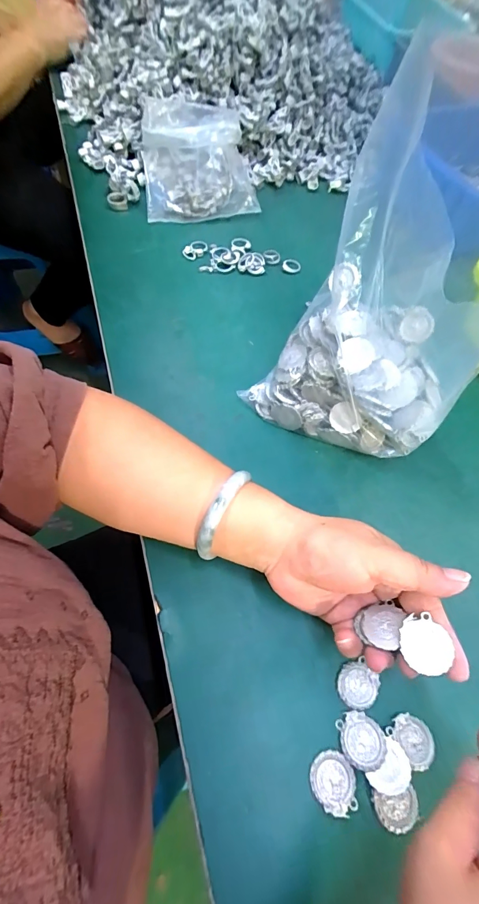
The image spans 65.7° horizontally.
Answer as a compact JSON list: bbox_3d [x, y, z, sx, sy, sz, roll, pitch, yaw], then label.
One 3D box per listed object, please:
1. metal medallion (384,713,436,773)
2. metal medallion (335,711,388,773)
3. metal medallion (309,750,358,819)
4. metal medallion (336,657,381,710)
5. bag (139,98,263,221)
[{"bbox_3d":[0.115,0.189,0.243,0.025,0.005,0.030,-25,68,-15],"label":"metal medallion"},{"bbox_3d":[0.080,0.187,0.240,0.028,0.006,0.030,-5,64,-6],"label":"metal medallion"},{"bbox_3d":[0.059,0.206,0.231,0.027,0.004,0.031,-22,67,-14],"label":"metal medallion"},{"bbox_3d":[0.083,0.161,0.256,0.029,0.004,0.028,1,63,-3],"label":"metal medallion"},{"bbox_3d":[-0.053,-0.380,0.478,0.145,0.082,0.129,-7,64,-7],"label":"bag"}]

